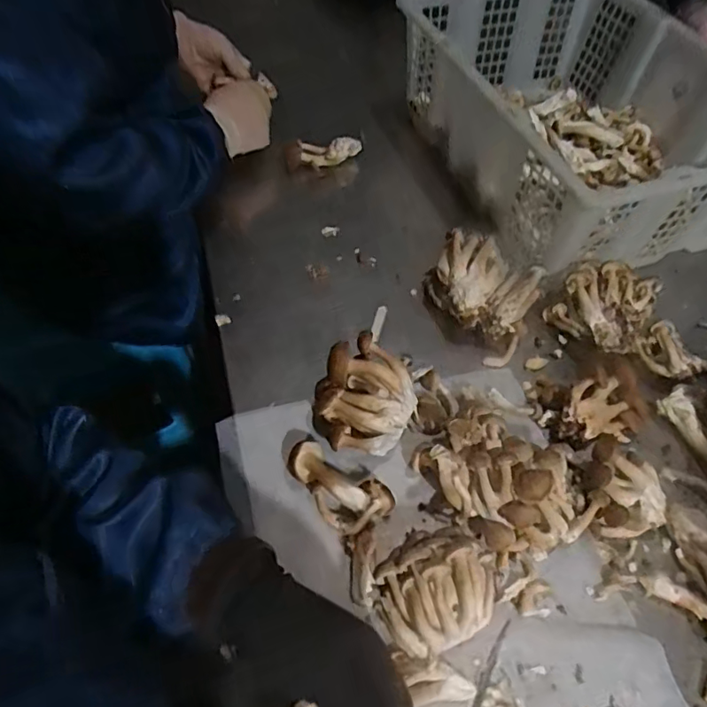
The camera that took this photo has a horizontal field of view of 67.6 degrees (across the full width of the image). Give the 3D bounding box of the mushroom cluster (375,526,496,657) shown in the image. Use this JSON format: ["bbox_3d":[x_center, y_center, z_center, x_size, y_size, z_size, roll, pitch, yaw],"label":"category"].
[{"bbox_3d":[0.066,0.182,0.415,0.096,0.054,0.083,-36,64,-23],"label":"mushroom cluster"}]

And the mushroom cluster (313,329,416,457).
[{"bbox_3d":[0.009,0.041,0.489,0.087,0.093,0.092,2,55,-2],"label":"mushroom cluster"}]

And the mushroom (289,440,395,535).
[{"bbox_3d":[-0.015,0.115,0.468,0.099,0.041,0.050,38,63,22],"label":"mushroom"}]

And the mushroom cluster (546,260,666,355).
[{"bbox_3d":[0.272,-0.047,0.584,0.095,0.063,0.091,31,61,18],"label":"mushroom cluster"}]

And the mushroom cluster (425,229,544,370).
[{"bbox_3d":[0.139,-0.068,0.583,0.125,0.071,0.096,34,62,20],"label":"mushroom cluster"}]

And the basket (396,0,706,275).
[{"bbox_3d":[0.305,-0.310,0.711,0.341,0.214,0.451,-17,58,-15],"label":"basket"}]

